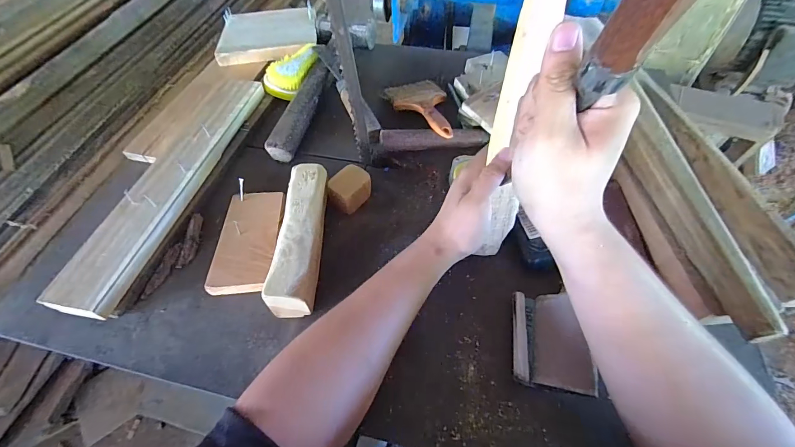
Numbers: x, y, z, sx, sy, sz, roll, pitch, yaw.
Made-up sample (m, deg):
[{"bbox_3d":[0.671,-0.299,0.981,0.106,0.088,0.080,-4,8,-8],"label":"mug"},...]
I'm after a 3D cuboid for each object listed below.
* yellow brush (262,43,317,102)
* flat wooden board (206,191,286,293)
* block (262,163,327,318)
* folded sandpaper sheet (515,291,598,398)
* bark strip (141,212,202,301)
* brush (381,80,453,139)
[{"bbox_3d":[-0.172,-0.257,0.582,0.054,0.038,0.116,19,58,15],"label":"yellow brush"},{"bbox_3d":[-0.175,0.019,0.418,0.070,0.017,0.134,-2,55,1],"label":"flat wooden board"},{"bbox_3d":[-0.108,0.014,0.396,0.040,0.050,0.177,0,55,3],"label":"block"},{"bbox_3d":[0.147,0.112,0.340,0.066,0.025,0.090,6,55,7],"label":"folded sandpaper sheet"},{"bbox_3d":[-0.259,0.037,0.416,0.026,0.009,0.110,11,56,10],"label":"bark strip"},{"bbox_3d":[0.041,-0.180,0.538,0.091,0.013,0.187,-15,44,-7],"label":"brush"}]

